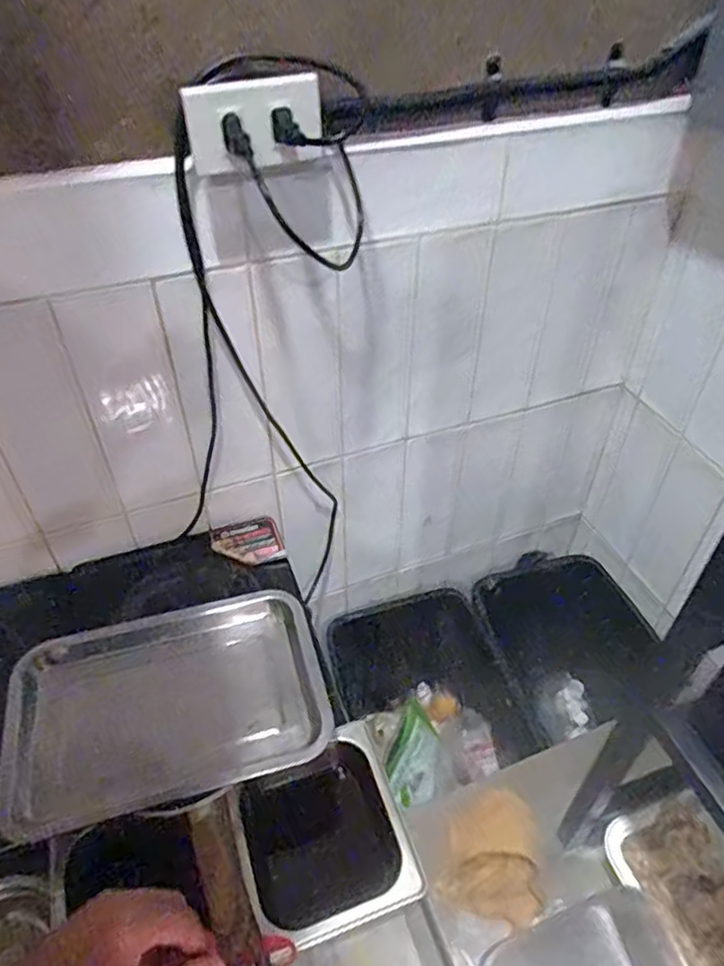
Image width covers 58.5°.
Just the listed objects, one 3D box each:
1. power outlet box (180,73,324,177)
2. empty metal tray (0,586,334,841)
[{"bbox_3d":[-0.093,-0.307,0.556,0.117,0.070,0.058,-12,45,-13],"label":"power outlet box"},{"bbox_3d":[-0.203,0.228,0.678,0.317,0.035,0.219,-12,45,-12],"label":"empty metal tray"}]

